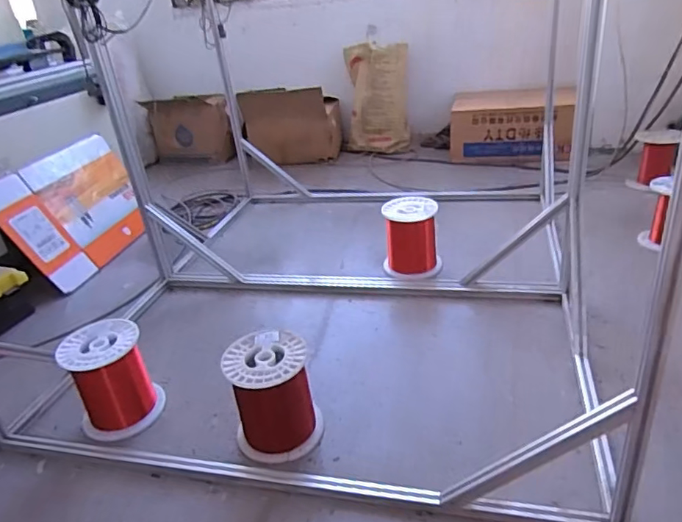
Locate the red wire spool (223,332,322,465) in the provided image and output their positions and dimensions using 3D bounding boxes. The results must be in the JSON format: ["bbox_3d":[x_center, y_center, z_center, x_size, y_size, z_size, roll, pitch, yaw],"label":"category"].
[{"bbox_3d":[-0.165,0.325,1.287,0.199,0.245,0.203,-5,29,3],"label":"red wire spool"}]

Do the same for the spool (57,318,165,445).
[{"bbox_3d":[-0.630,0.308,1.446,0.209,0.243,0.247,-22,33,-24],"label":"spool"}]

